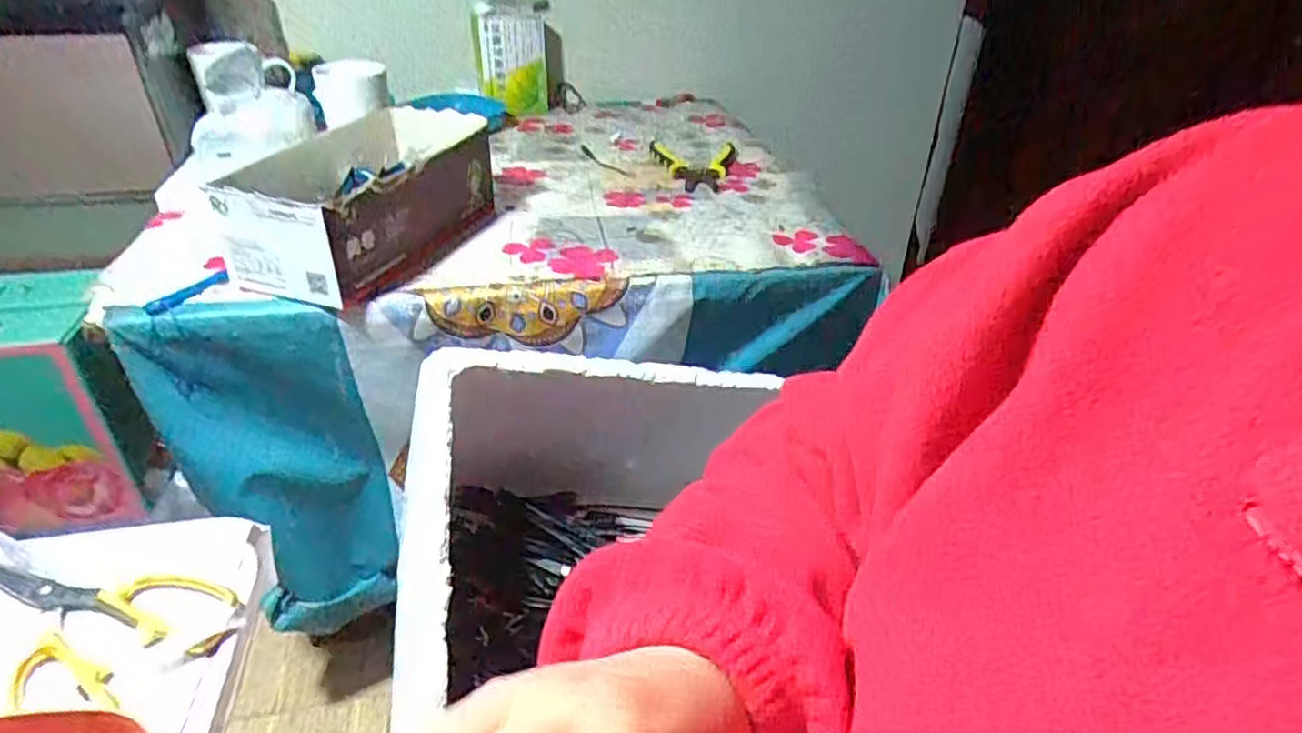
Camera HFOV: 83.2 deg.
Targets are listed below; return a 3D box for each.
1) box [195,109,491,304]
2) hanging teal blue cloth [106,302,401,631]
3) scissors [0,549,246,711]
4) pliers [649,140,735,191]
[{"bbox_3d":[-0.263,-0.160,0.707,0.145,0.100,0.256,12,36,14],"label":"box"},{"bbox_3d":[-0.361,0.111,0.722,0.178,0.376,0.071,-8,36,-12],"label":"hanging teal blue cloth"},{"bbox_3d":[-0.310,0.134,0.387,0.174,0.011,0.075,8,35,8],"label":"scissors"},{"bbox_3d":[0.053,-0.250,0.921,0.106,0.019,0.147,2,35,0],"label":"pliers"}]

